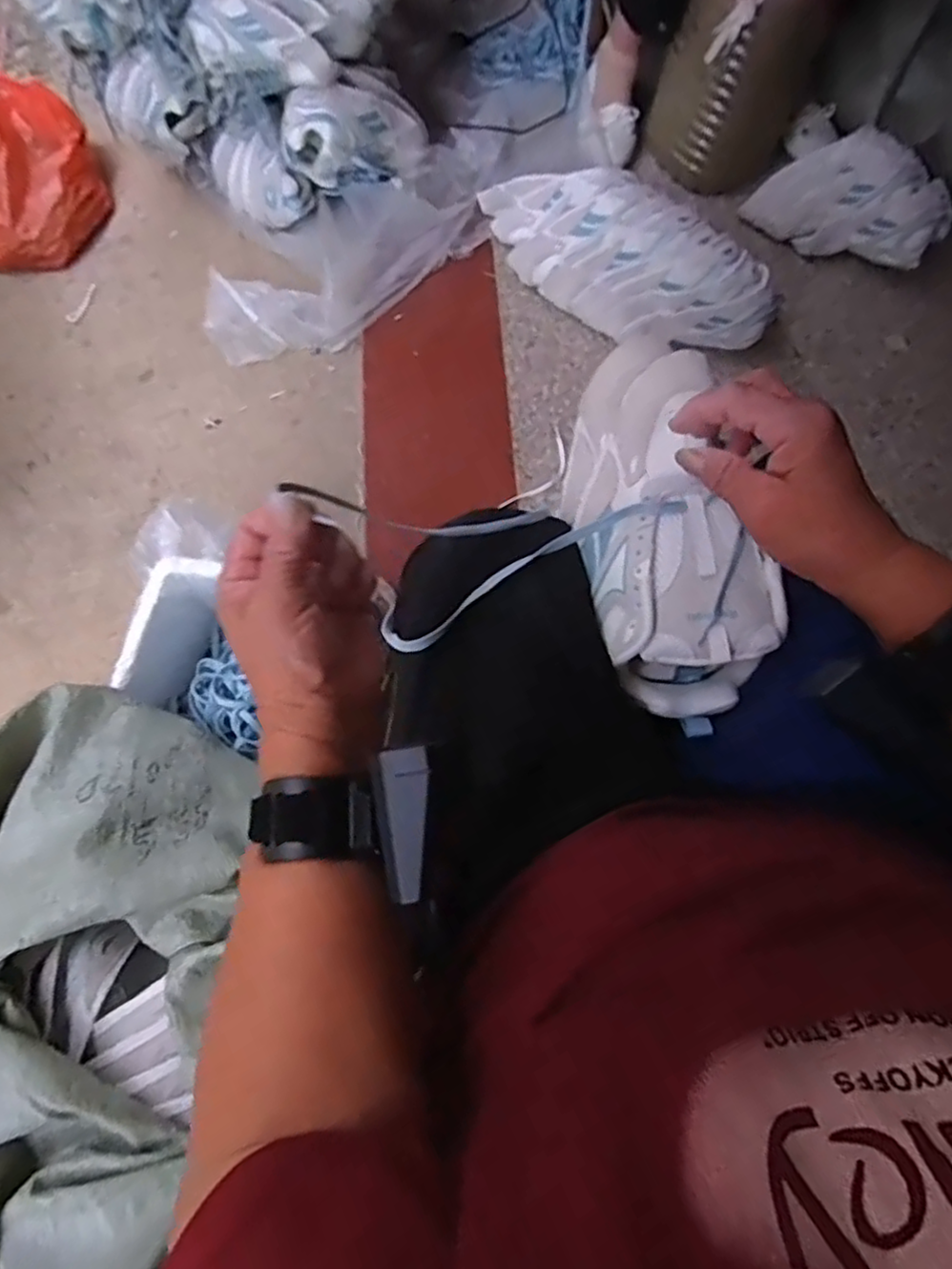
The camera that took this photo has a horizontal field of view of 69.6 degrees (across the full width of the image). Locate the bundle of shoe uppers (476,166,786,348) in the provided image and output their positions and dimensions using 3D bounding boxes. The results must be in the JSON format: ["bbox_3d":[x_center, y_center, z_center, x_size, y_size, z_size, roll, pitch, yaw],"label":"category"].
[{"bbox_3d":[0.206,-0.566,1.024,0.474,0.159,0.161,43,75,11],"label":"bundle of shoe uppers"}]

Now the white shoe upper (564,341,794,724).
[{"bbox_3d":[0.120,-0.081,0.470,0.105,0.087,0.242,-13,80,-4],"label":"white shoe upper"}]

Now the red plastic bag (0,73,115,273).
[{"bbox_3d":[-0.784,-0.781,1.149,0.255,0.189,0.282,-3,72,-3],"label":"red plastic bag"}]

